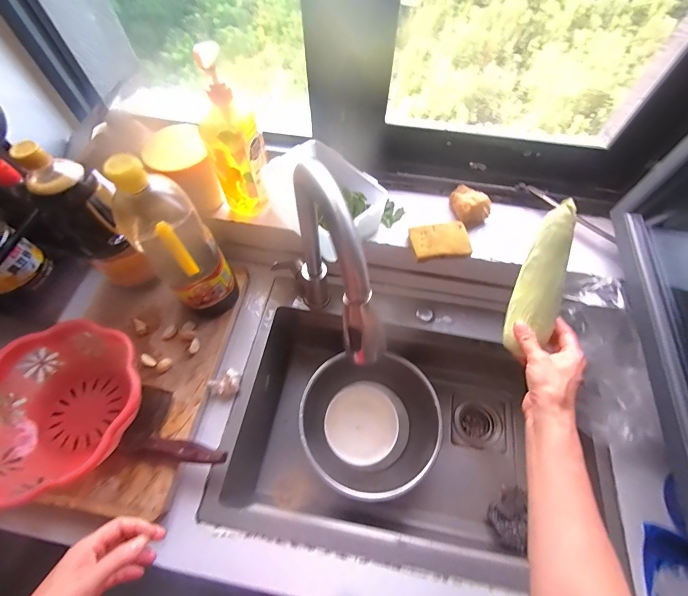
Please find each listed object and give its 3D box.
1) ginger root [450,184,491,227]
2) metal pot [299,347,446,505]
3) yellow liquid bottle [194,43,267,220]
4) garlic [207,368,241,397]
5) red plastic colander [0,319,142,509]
[{"bbox_3d":[0.234,-0.178,0.630,0.066,0.048,0.080,-37,69,-18],"label":"ginger root"},{"bbox_3d":[0.049,0.272,0.725,0.288,0.135,0.279,1,62,-1],"label":"metal pot"},{"bbox_3d":[-0.179,-0.251,0.546,0.090,0.262,0.070,-14,64,-8],"label":"yellow liquid bottle"},{"bbox_3d":[-0.211,0.157,0.592,0.055,0.029,0.036,-31,67,-16],"label":"garlic"},{"bbox_3d":[-0.431,0.169,0.507,0.247,0.107,0.238,1,62,-1],"label":"red plastic colander"}]

